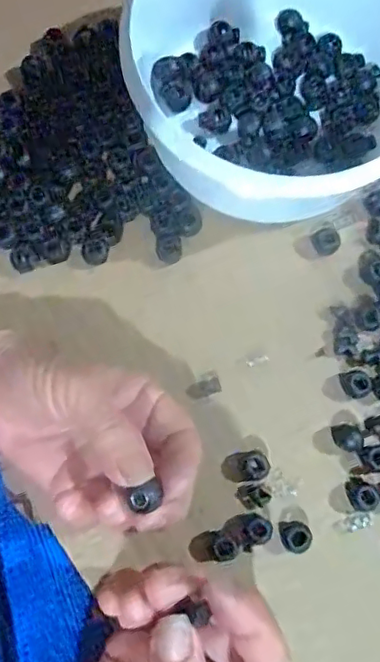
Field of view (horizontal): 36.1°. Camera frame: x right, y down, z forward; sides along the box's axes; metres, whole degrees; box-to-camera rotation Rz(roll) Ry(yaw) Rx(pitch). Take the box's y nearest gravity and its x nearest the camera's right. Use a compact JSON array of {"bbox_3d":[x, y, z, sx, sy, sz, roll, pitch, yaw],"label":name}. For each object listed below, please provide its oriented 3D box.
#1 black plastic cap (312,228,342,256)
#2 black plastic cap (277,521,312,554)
[{"bbox_3d":[0.080,-0.052,0.339,0.016,0.009,0.015,0,79,0],"label":"black plastic cap"},{"bbox_3d":[0.055,0.108,0.305,0.017,0.010,0.015,-6,79,-1],"label":"black plastic cap"}]

